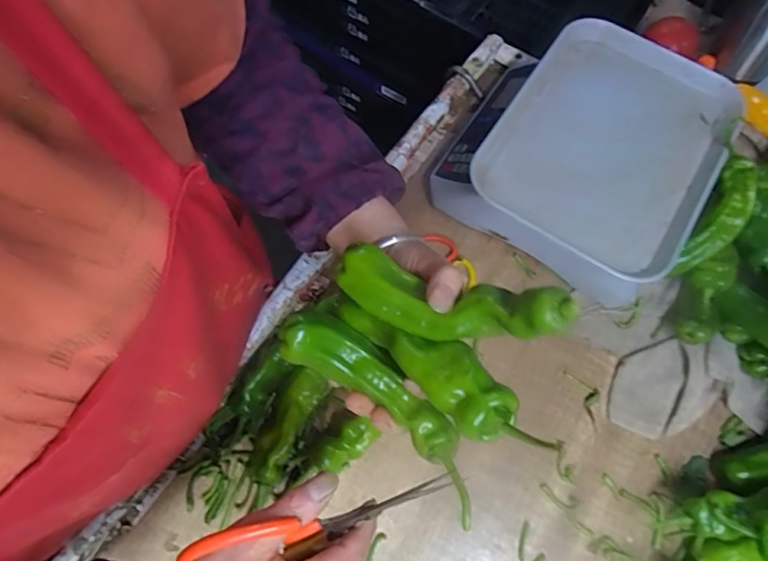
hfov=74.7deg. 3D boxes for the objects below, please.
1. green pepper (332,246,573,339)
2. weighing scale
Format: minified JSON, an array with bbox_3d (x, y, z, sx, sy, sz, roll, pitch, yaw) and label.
[{"bbox_3d":[0.038,0.013,0.294,0.136,0.034,0.038,10,68,26],"label":"green pepper"},{"bbox_3d":[0.221,-0.146,0.577,0.254,0.106,0.272,31,72,9],"label":"weighing scale"}]

